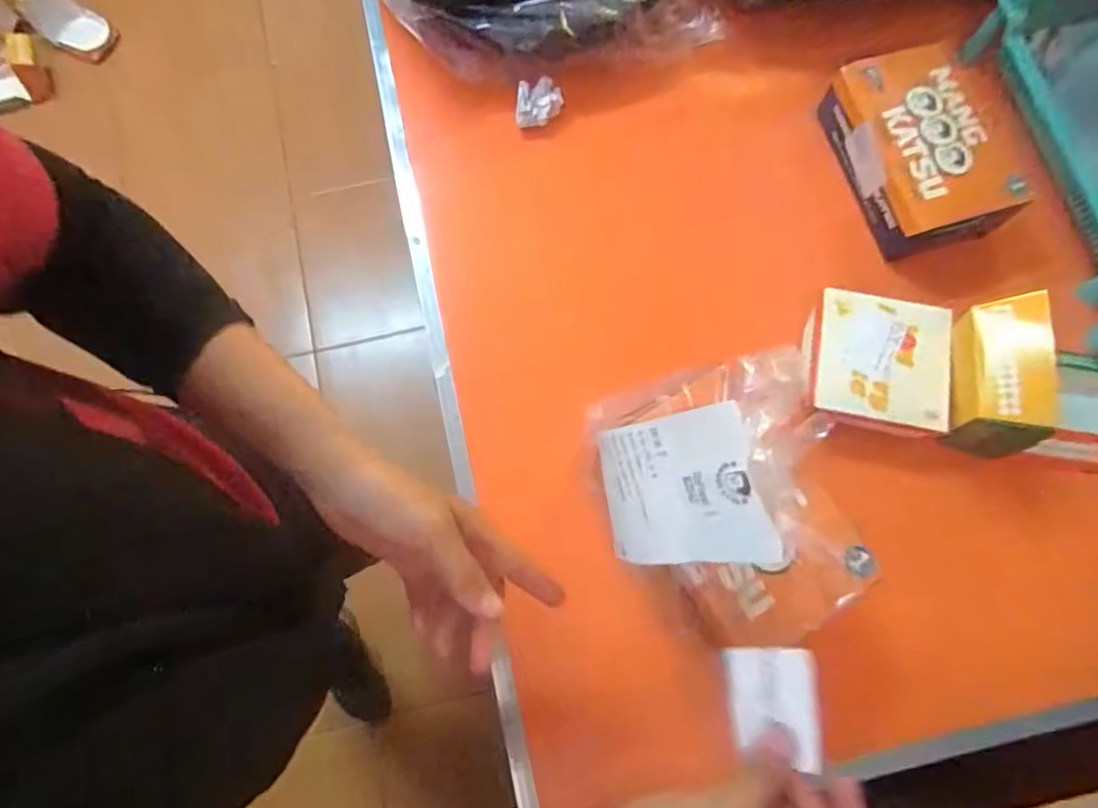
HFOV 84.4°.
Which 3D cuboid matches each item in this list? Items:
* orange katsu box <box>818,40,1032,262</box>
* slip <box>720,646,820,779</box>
[{"bbox_3d":[0.345,-0.232,0.563,0.130,0.066,0.184,-14,77,-3],"label":"orange katsu box"},{"bbox_3d":[0.114,0.154,0.307,0.042,0.007,0.056,-8,80,16],"label":"slip"}]

